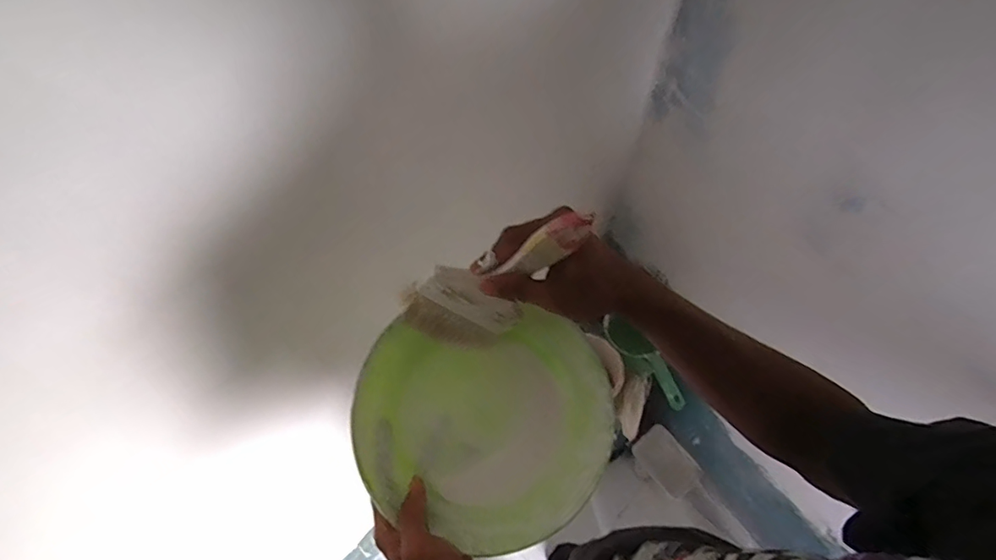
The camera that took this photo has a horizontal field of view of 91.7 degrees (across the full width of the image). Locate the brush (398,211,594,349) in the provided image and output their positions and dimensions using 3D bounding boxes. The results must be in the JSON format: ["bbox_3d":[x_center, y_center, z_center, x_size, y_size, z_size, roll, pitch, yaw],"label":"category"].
[{"bbox_3d":[-0.010,-0.002,0.383,0.096,0.186,0.015,23,48,-13],"label":"brush"}]

